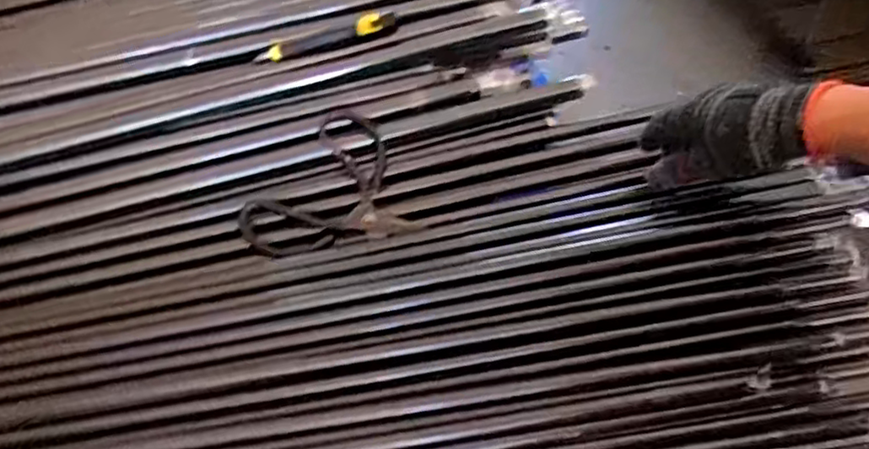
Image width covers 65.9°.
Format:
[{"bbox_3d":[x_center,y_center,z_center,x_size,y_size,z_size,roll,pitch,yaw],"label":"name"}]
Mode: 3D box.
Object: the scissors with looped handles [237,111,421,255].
[{"bbox_3d":[-0.114,-0.038,0.646,0.156,0.036,0.137,-18,50,-10],"label":"scissors with looped handles"}]

